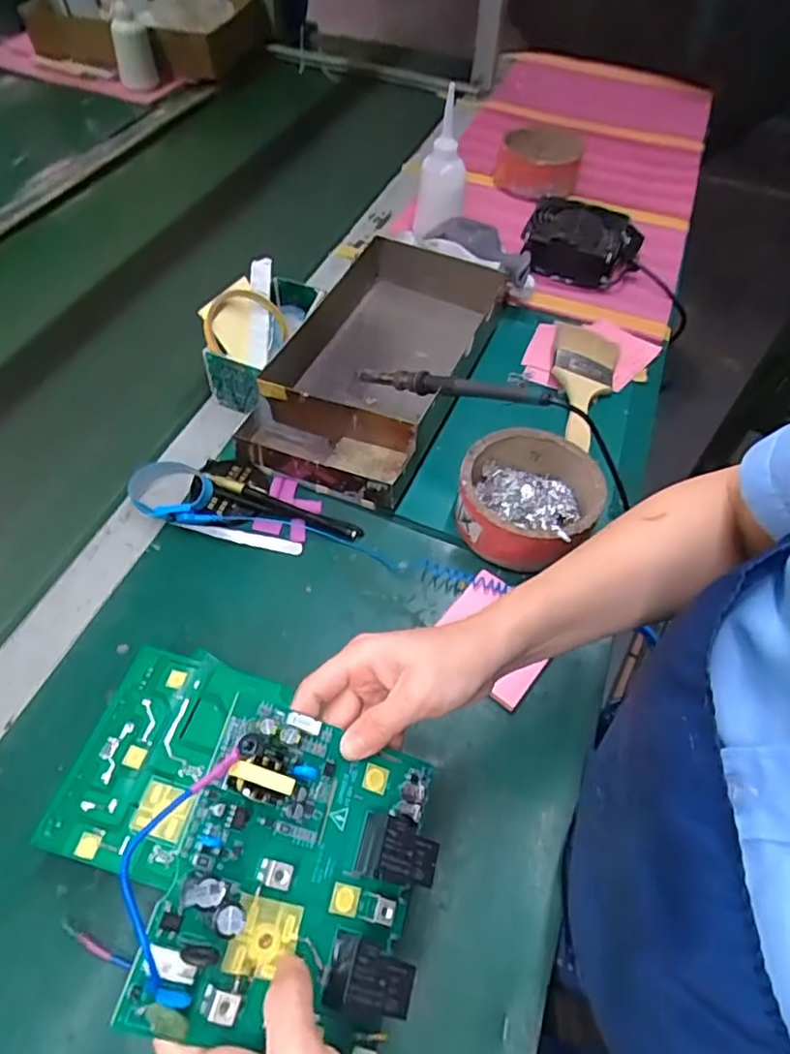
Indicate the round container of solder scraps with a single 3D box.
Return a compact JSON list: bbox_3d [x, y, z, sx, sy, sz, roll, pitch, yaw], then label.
[{"bbox_3d":[0.117,-0.025,0.558,0.116,0.055,0.119,2,53,-3],"label":"round container of solder scraps"}]

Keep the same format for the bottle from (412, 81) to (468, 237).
[{"bbox_3d":[0.060,-0.444,0.801,0.060,0.173,0.045,4,53,1],"label":"bottle"}]

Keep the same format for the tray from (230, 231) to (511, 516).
[{"bbox_3d":[-0.021,-0.173,0.652,0.183,0.069,0.327,18,54,9],"label":"tray"}]

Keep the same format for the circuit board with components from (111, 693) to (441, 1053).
[{"bbox_3d":[-0.041,0.151,0.276,0.120,0.023,0.125,27,58,-19],"label":"circuit board with components"}]

